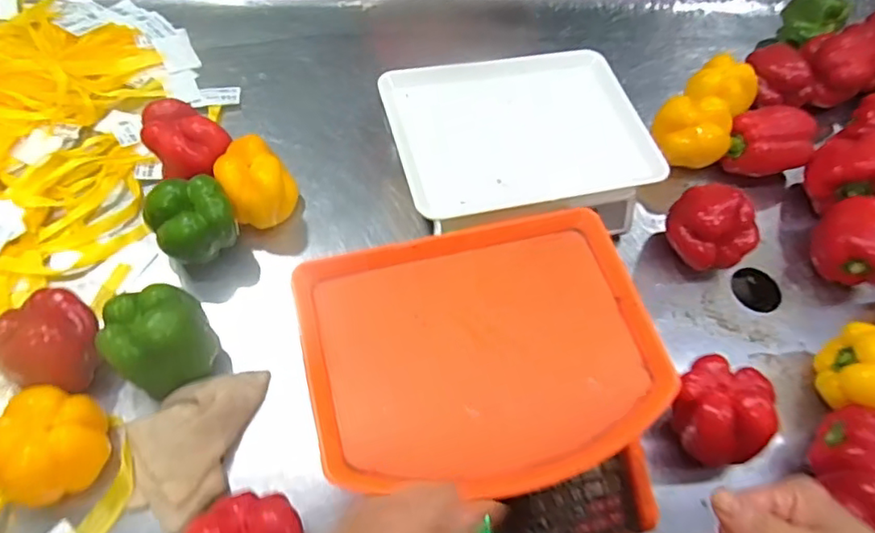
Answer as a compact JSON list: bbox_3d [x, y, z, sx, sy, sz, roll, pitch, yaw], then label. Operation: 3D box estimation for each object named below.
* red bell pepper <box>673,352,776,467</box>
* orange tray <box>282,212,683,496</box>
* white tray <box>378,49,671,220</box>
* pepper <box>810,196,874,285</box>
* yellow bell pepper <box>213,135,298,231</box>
[{"bbox_3d":[0.261,0.137,0.538,0.079,0.091,0.091,-18,63,-14],"label":"red bell pepper"},{"bbox_3d":[0.038,0.065,0.482,0.283,0.025,0.225,-13,62,-12],"label":"orange tray"},{"bbox_3d":[0.090,-0.157,0.646,0.277,0.019,0.210,-11,61,-11],"label":"white tray"},{"bbox_3d":[0.480,-0.024,0.649,0.097,0.087,0.098,2,60,-3],"label":"pepper"},{"bbox_3d":[-0.194,-0.089,0.627,0.075,0.081,0.070,-18,63,-14],"label":"yellow bell pepper"}]

